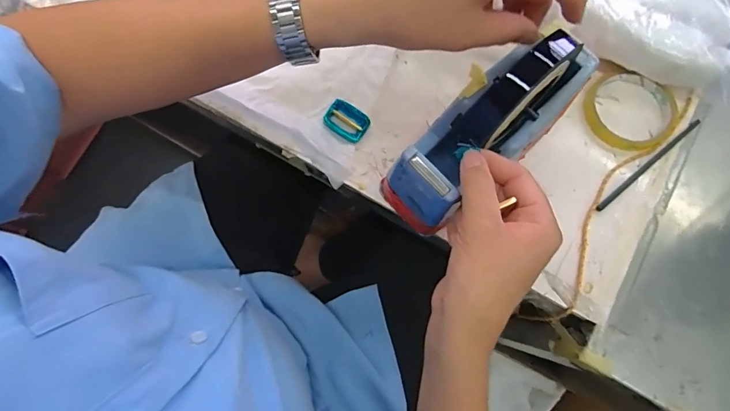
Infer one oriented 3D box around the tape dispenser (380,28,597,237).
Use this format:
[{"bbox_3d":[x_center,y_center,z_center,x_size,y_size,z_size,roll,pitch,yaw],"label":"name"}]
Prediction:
[{"bbox_3d":[0.105,-0.063,0.354,0.207,0.082,0.074,-39,82,5],"label":"tape dispenser"}]

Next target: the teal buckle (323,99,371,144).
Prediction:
[{"bbox_3d":[-0.019,-0.087,0.416,0.044,0.006,0.033,31,80,5],"label":"teal buckle"}]

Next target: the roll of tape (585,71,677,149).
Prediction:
[{"bbox_3d":[0.278,-0.101,0.423,0.088,0.013,0.086,0,79,-1],"label":"roll of tape"}]

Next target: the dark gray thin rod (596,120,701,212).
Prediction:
[{"bbox_3d":[0.290,-0.042,0.416,0.147,0.004,0.007,-38,82,-8],"label":"dark gray thin rod"}]

